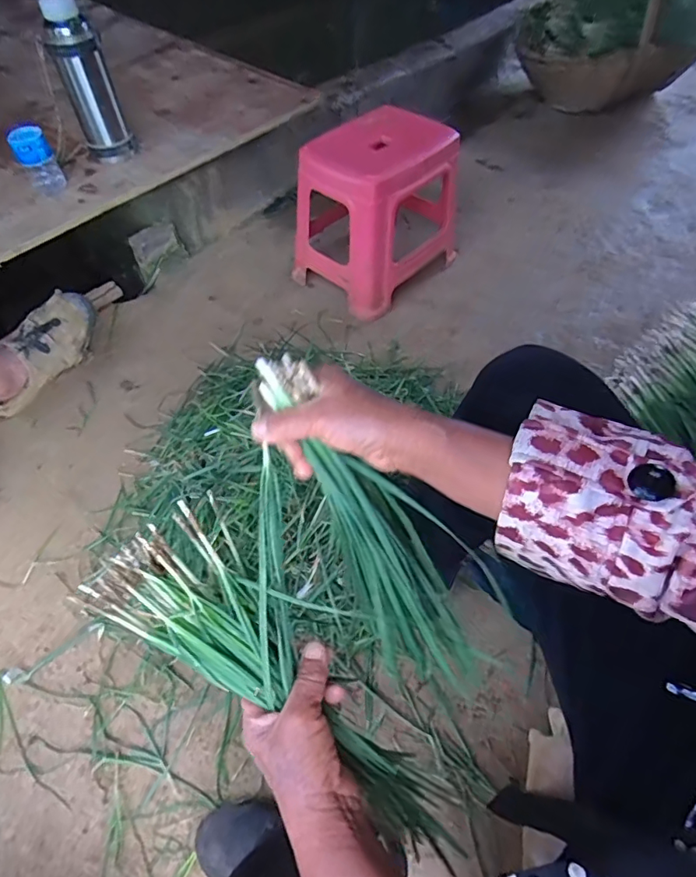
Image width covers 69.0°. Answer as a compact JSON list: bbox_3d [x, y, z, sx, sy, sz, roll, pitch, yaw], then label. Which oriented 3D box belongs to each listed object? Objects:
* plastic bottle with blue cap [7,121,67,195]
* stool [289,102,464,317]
[{"bbox_3d":[-0.636,-0.570,1.037,0.073,0.109,0.062,-22,59,-14],"label":"plastic bottle with blue cap"},{"bbox_3d":[0.065,-0.532,1.184,0.272,0.324,0.340,34,63,20],"label":"stool"}]

